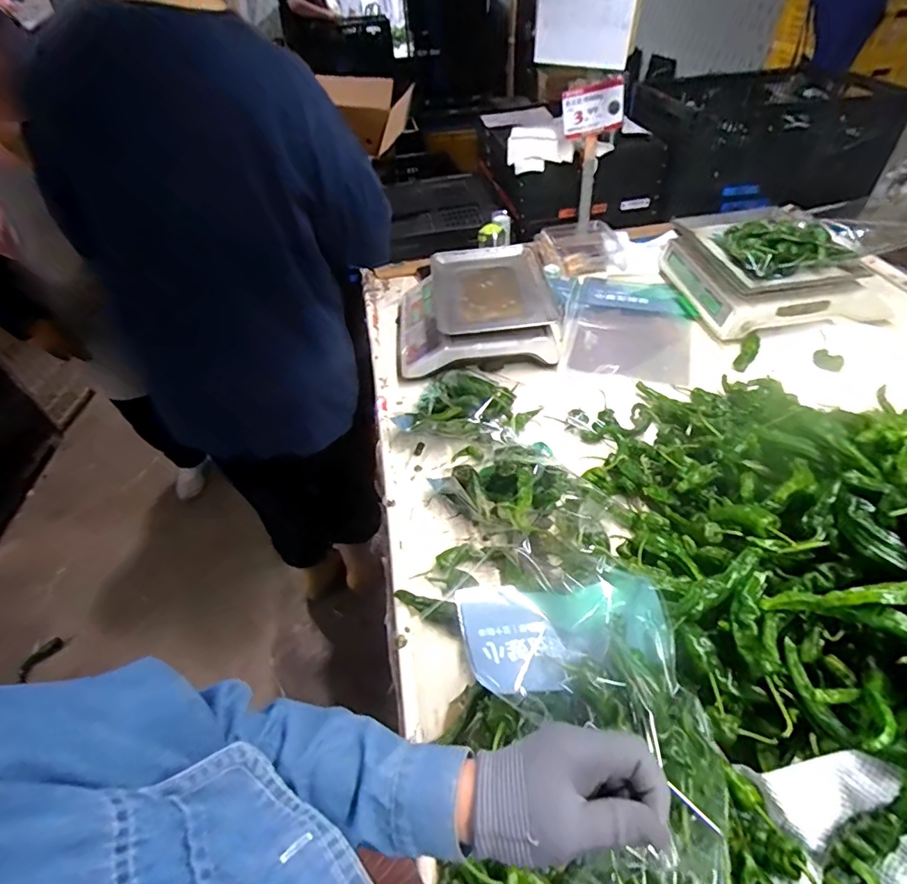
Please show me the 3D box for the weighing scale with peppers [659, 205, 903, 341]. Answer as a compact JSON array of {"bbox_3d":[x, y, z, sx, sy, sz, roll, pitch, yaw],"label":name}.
[{"bbox_3d":[0.690,-0.401,1.084,0.353,0.167,0.327,-8,44,-1],"label":"weighing scale with peppers"}]

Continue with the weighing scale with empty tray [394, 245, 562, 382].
[{"bbox_3d":[0.040,-0.285,1.073,0.325,0.100,0.321,-8,44,-2],"label":"weighing scale with empty tray"}]

